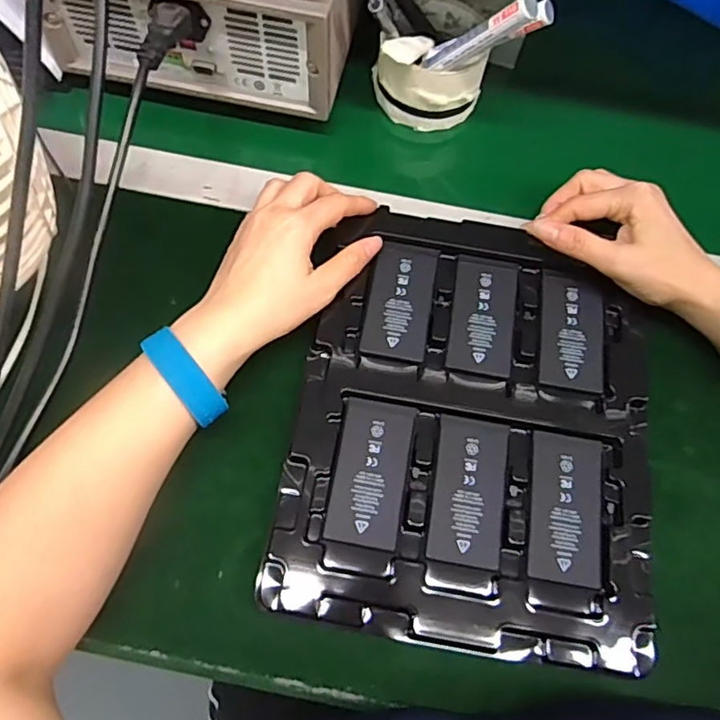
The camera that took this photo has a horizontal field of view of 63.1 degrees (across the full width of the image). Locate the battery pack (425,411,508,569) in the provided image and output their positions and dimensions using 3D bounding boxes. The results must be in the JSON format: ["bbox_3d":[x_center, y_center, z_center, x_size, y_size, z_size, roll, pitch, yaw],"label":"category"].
[{"bbox_3d":[0.066,0.078,0.353,0.044,0.005,0.087,10,67,1],"label":"battery pack"}]

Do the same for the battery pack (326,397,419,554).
[{"bbox_3d":[0.007,0.066,0.352,0.044,0.004,0.087,11,67,1],"label":"battery pack"}]

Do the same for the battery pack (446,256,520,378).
[{"bbox_3d":[0.085,-0.032,0.395,0.045,0.004,0.085,9,67,0],"label":"battery pack"}]

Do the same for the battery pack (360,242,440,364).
[{"bbox_3d":[0.028,-0.041,0.398,0.043,0.005,0.087,10,67,1],"label":"battery pack"}]

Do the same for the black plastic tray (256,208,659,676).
[{"bbox_3d":[0.071,0.033,0.372,0.221,0.019,0.269,9,67,0],"label":"black plastic tray"}]

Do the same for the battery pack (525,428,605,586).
[{"bbox_3d":[0.124,0.088,0.351,0.045,0.005,0.086,9,67,0],"label":"battery pack"}]

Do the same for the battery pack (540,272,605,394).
[{"bbox_3d":[0.143,-0.021,0.394,0.042,0.007,0.085,8,67,0],"label":"battery pack"}]

